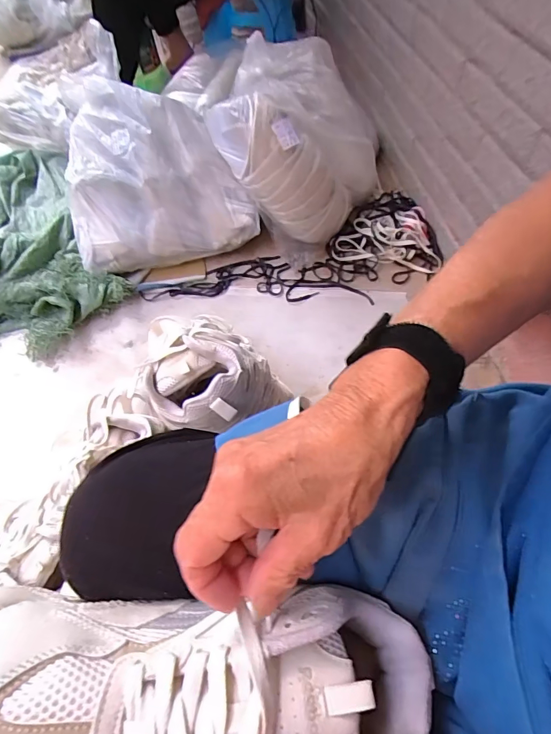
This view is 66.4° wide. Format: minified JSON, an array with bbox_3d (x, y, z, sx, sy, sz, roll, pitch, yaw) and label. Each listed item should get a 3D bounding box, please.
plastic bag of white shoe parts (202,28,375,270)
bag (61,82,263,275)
[{"bbox_3d":[0.038,-0.497,0.958,0.357,0.283,0.344,38,66,24],"label":"plastic bag of white shoe parts"},{"bbox_3d":[-0.277,-0.434,0.965,0.394,0.252,0.340,-14,57,-6],"label":"bag"}]

